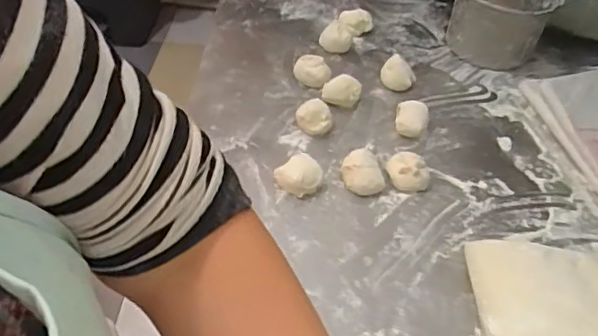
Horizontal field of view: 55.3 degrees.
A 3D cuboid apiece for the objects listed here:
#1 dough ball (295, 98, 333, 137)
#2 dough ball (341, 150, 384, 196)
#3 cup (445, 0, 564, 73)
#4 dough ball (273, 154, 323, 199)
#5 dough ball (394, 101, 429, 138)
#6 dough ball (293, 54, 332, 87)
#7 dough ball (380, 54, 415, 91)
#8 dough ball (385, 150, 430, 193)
[{"bbox_3d":[0.022,-0.066,0.744,0.042,0.029,0.045,2,46,-3],"label":"dough ball"},{"bbox_3d":[0.075,0.006,0.682,0.041,0.033,0.052,-9,48,-13],"label":"dough ball"},{"bbox_3d":[0.304,-0.238,0.879,0.147,0.106,0.143,2,46,-3],"label":"cup"},{"bbox_3d":[0.002,0.009,0.677,0.053,0.023,0.051,2,46,-3],"label":"dough ball"},{"bbox_3d":[0.148,-0.065,0.752,0.042,0.026,0.042,2,46,-3],"label":"dough ball"},{"bbox_3d":[0.019,-0.138,0.814,0.051,0.029,0.050,6,46,1],"label":"dough ball"},{"bbox_3d":[0.145,-0.137,0.833,0.049,0.027,0.048,2,46,-3],"label":"dough ball"},{"bbox_3d":[0.131,0.005,0.691,0.051,0.028,0.044,28,50,20],"label":"dough ball"}]

